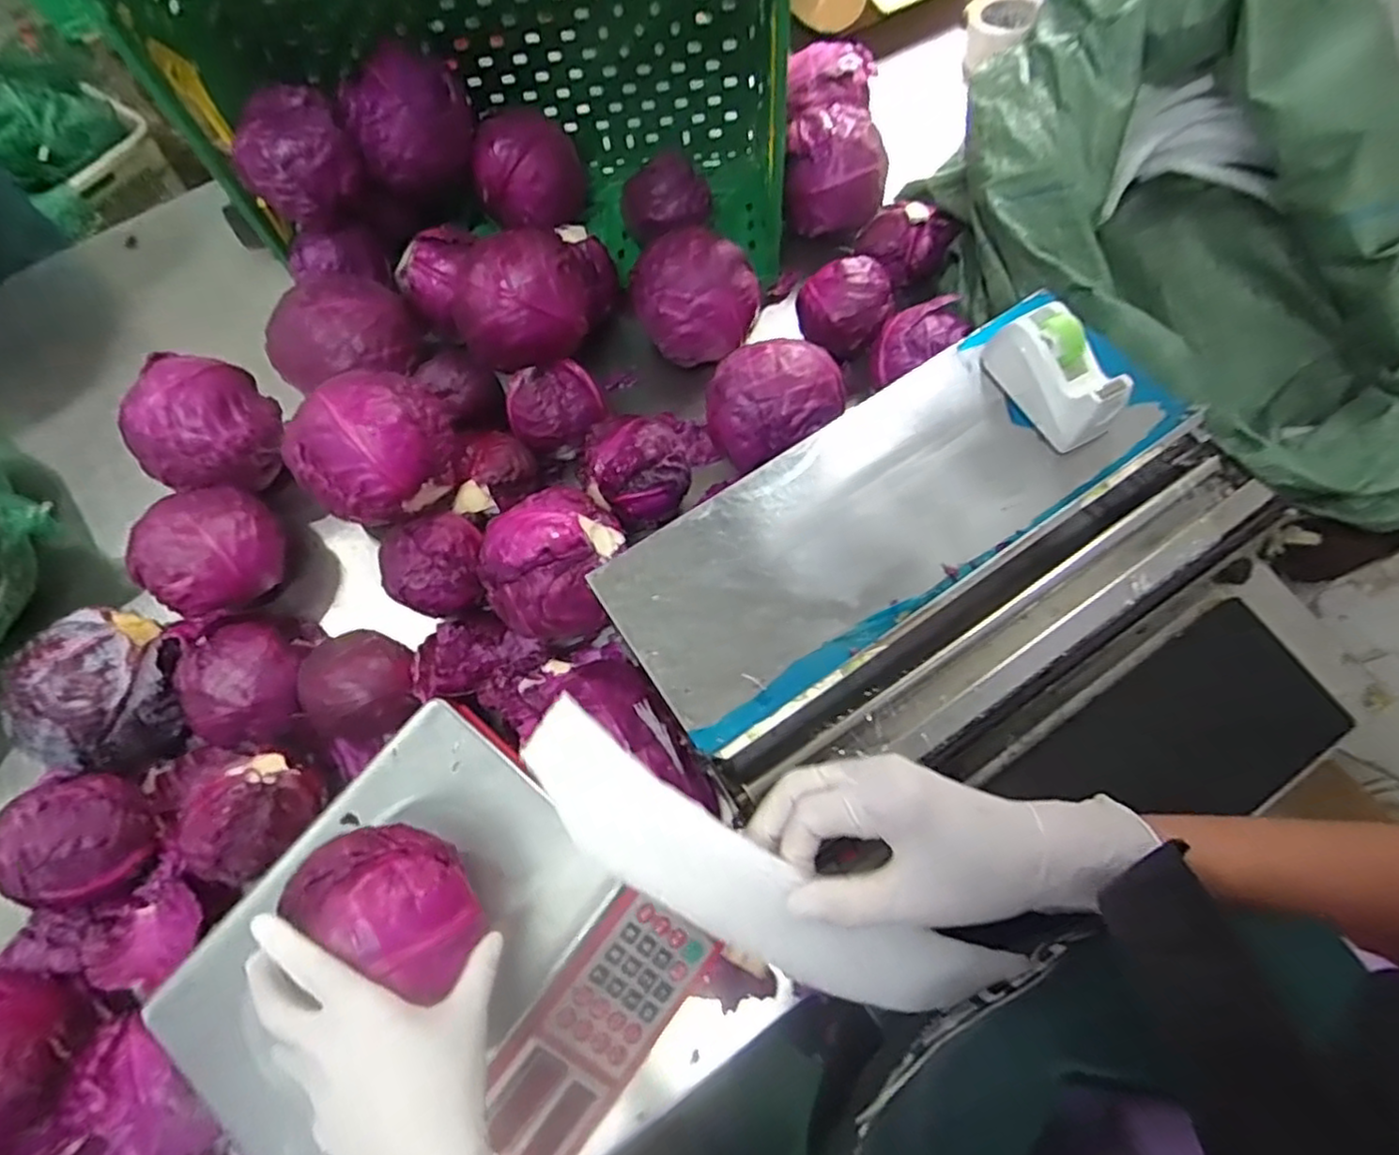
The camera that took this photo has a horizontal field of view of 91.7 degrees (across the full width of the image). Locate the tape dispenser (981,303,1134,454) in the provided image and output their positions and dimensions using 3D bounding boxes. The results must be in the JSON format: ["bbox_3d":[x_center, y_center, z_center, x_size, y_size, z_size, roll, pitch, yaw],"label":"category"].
[{"bbox_3d":[0.289,-0.164,0.550,0.054,0.057,0.115,-27,69,-8],"label":"tape dispenser"}]

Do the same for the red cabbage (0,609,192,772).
[{"bbox_3d":[-0.524,0.103,0.612,0.108,0.108,0.129,9,69,7],"label":"red cabbage"}]

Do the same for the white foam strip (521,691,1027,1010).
[{"bbox_3d":[0.027,0.143,0.321,0.250,0.026,0.055,30,72,1],"label":"white foam strip"}]

